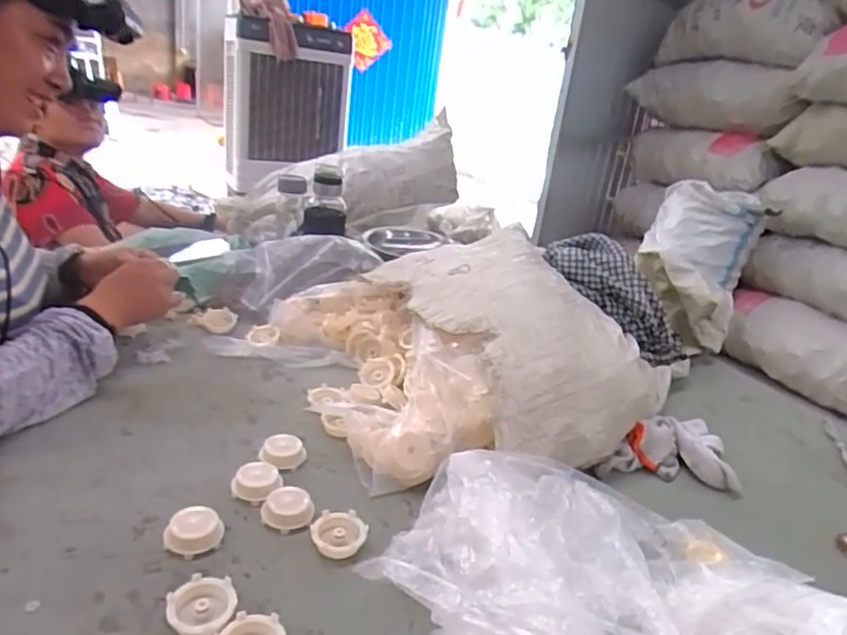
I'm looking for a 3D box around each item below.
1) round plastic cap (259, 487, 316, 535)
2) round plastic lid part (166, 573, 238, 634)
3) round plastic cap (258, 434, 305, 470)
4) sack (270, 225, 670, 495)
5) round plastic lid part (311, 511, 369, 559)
[{"bbox_3d":[-0.142,0.202,0.622,0.052,0.026,0.048,5,22,-2],"label":"round plastic cap"},{"bbox_3d":[-0.188,0.248,0.505,0.055,0.018,0.055,5,22,-2],"label":"round plastic lid part"},{"bbox_3d":[-0.168,0.160,0.702,0.046,0.020,0.047,5,22,-2],"label":"round plastic cap"},{"bbox_3d":[0.052,0.034,0.889,0.465,0.179,0.504,-3,24,-23],"label":"sack"},{"bbox_3d":[-0.087,0.223,0.604,0.055,0.018,0.052,5,22,-2],"label":"round plastic lid part"}]

